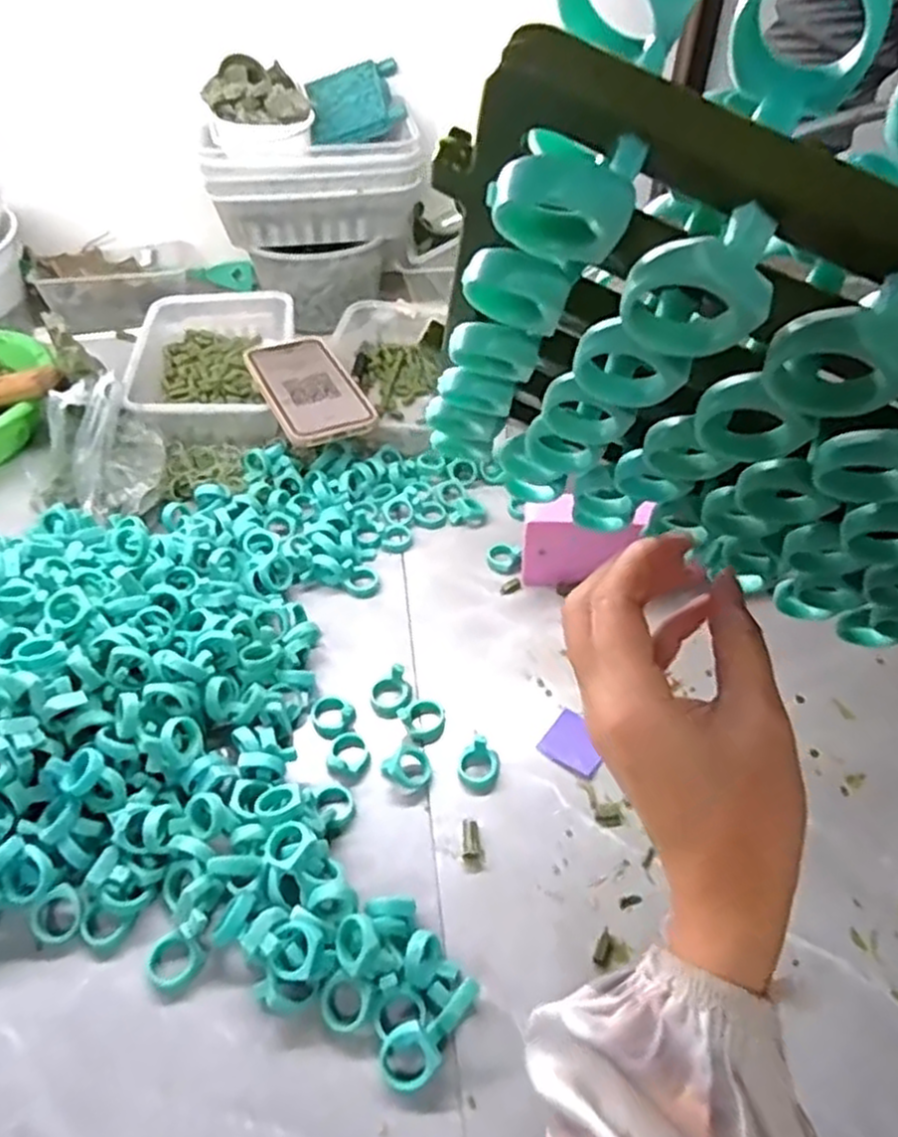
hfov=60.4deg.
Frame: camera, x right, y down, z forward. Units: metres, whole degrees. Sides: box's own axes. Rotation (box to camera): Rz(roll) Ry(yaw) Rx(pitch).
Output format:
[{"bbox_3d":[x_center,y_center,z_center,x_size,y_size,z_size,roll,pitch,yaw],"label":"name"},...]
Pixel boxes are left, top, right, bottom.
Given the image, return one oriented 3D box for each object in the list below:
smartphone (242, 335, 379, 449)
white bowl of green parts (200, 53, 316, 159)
[{"bbox_3d":[-0.125,-0.161,0.691,0.079,0.014,0.148,-21,50,-17],"label":"smartphone"},{"bbox_3d":[-0.185,-0.454,0.759,0.100,0.064,0.106,-9,47,-7],"label":"white bowl of green parts"}]

